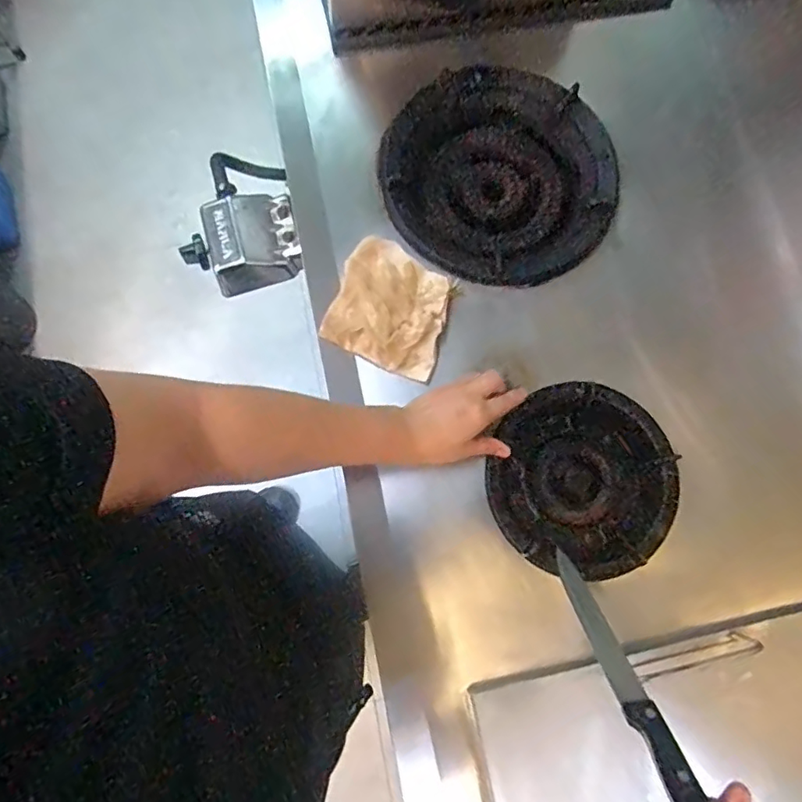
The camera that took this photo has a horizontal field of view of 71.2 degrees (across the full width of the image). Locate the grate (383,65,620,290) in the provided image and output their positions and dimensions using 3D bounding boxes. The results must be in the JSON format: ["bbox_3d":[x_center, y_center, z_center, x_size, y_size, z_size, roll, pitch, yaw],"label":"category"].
[{"bbox_3d":[0.118,-0.274,0.686,0.265,0.038,0.276,0,78,-1],"label":"grate"}]

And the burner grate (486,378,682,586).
[{"bbox_3d":[0.197,0.087,0.616,0.196,0.025,0.202,0,78,-1],"label":"burner grate"}]

